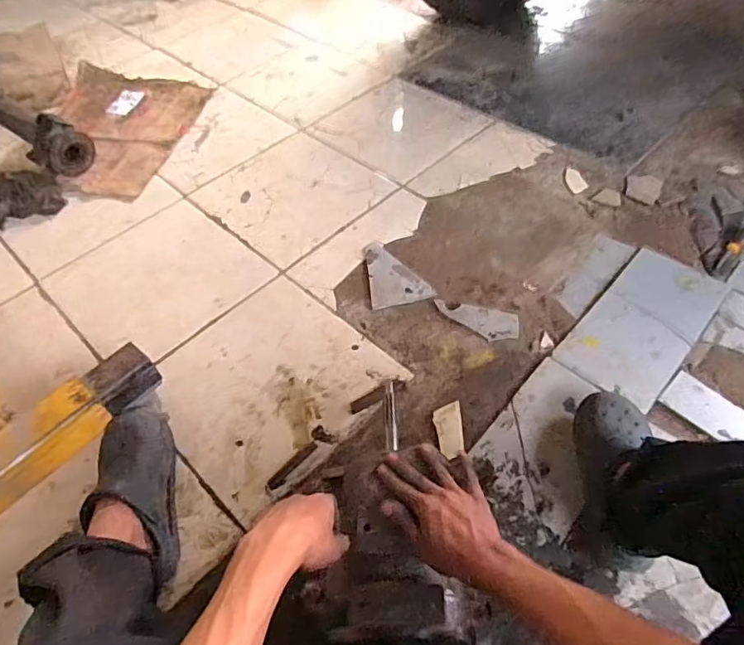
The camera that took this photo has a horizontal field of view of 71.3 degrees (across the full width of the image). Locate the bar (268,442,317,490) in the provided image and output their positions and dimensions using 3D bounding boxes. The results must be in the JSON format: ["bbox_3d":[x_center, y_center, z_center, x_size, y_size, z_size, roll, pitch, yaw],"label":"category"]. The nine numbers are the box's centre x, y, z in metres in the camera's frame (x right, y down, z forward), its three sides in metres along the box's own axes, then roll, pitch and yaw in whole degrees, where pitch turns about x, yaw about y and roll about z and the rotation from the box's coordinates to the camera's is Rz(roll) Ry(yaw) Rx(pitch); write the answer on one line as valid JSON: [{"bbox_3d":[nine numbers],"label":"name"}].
[{"bbox_3d":[-0.135,0.243,0.886,0.022,0.005,0.104,31,61,24],"label":"bar"}]

